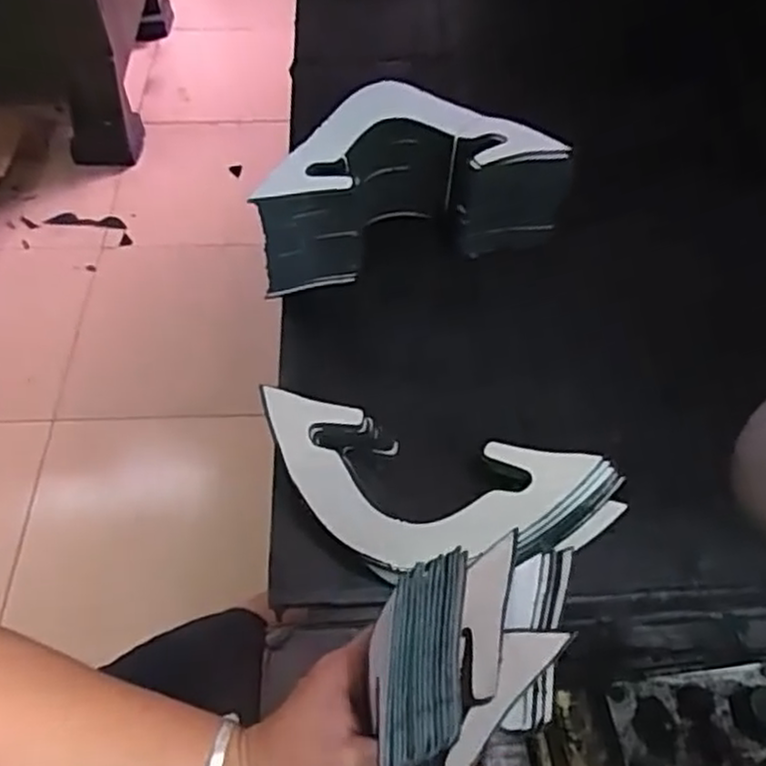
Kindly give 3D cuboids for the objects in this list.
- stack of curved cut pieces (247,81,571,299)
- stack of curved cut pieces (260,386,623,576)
[{"bbox_3d":[0.020,-0.187,0.686,0.275,0.125,0.109,-10,54,-8],"label":"stack of curved cut pieces"},{"bbox_3d":[0.029,0.086,0.536,0.268,0.041,0.119,12,54,8],"label":"stack of curved cut pieces"}]

